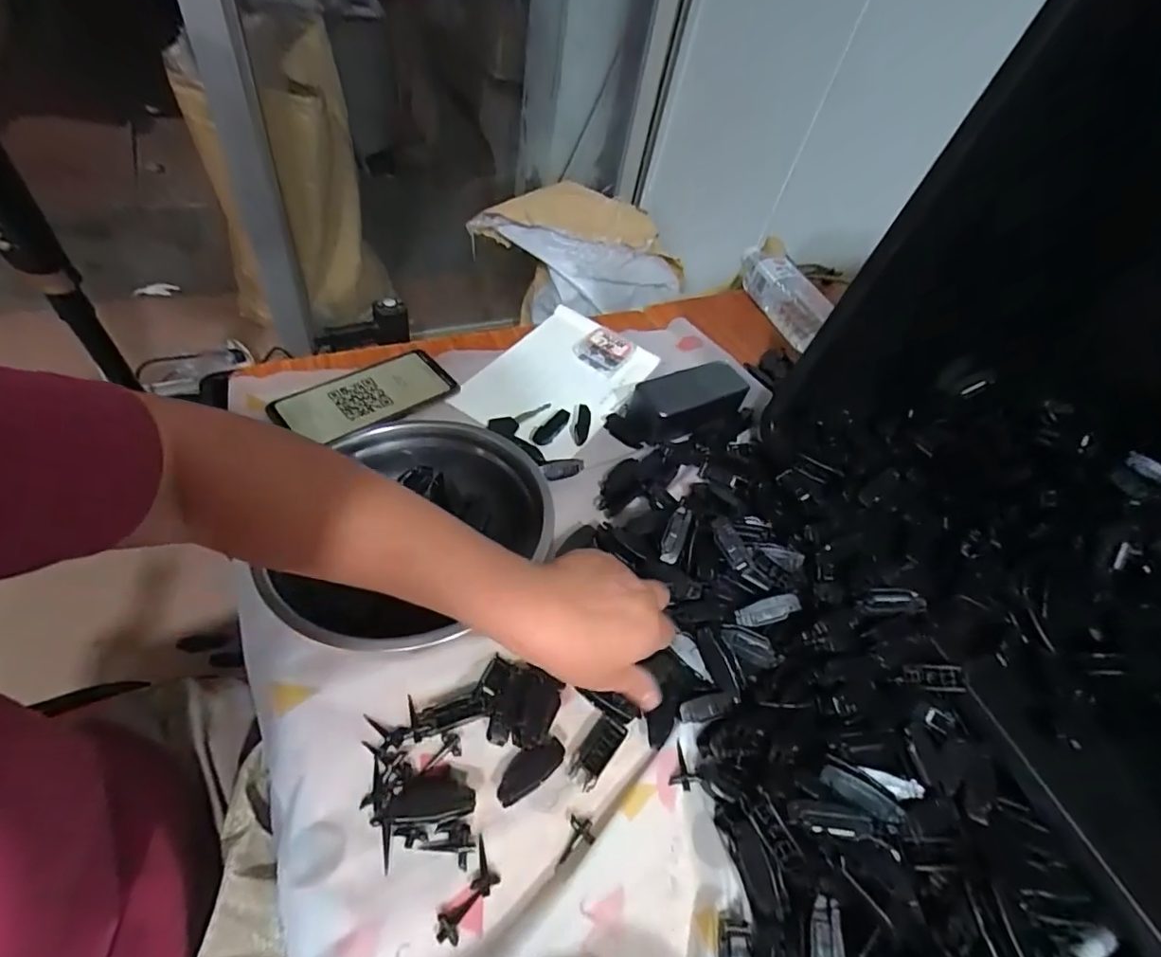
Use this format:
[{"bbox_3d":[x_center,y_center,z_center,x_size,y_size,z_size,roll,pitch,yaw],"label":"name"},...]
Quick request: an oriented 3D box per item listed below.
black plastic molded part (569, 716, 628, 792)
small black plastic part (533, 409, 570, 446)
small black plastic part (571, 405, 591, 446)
[{"bbox_3d":[0.011,0.187,0.365,0.022,0.014,0.046,34,52,17],"label":"black plastic molded part"},{"bbox_3d":[-0.030,-0.053,0.545,0.022,0.006,0.050,32,52,15],"label":"small black plastic part"},{"bbox_3d":[0.002,-0.055,0.549,0.016,0.009,0.052,12,49,-2],"label":"small black plastic part"}]

